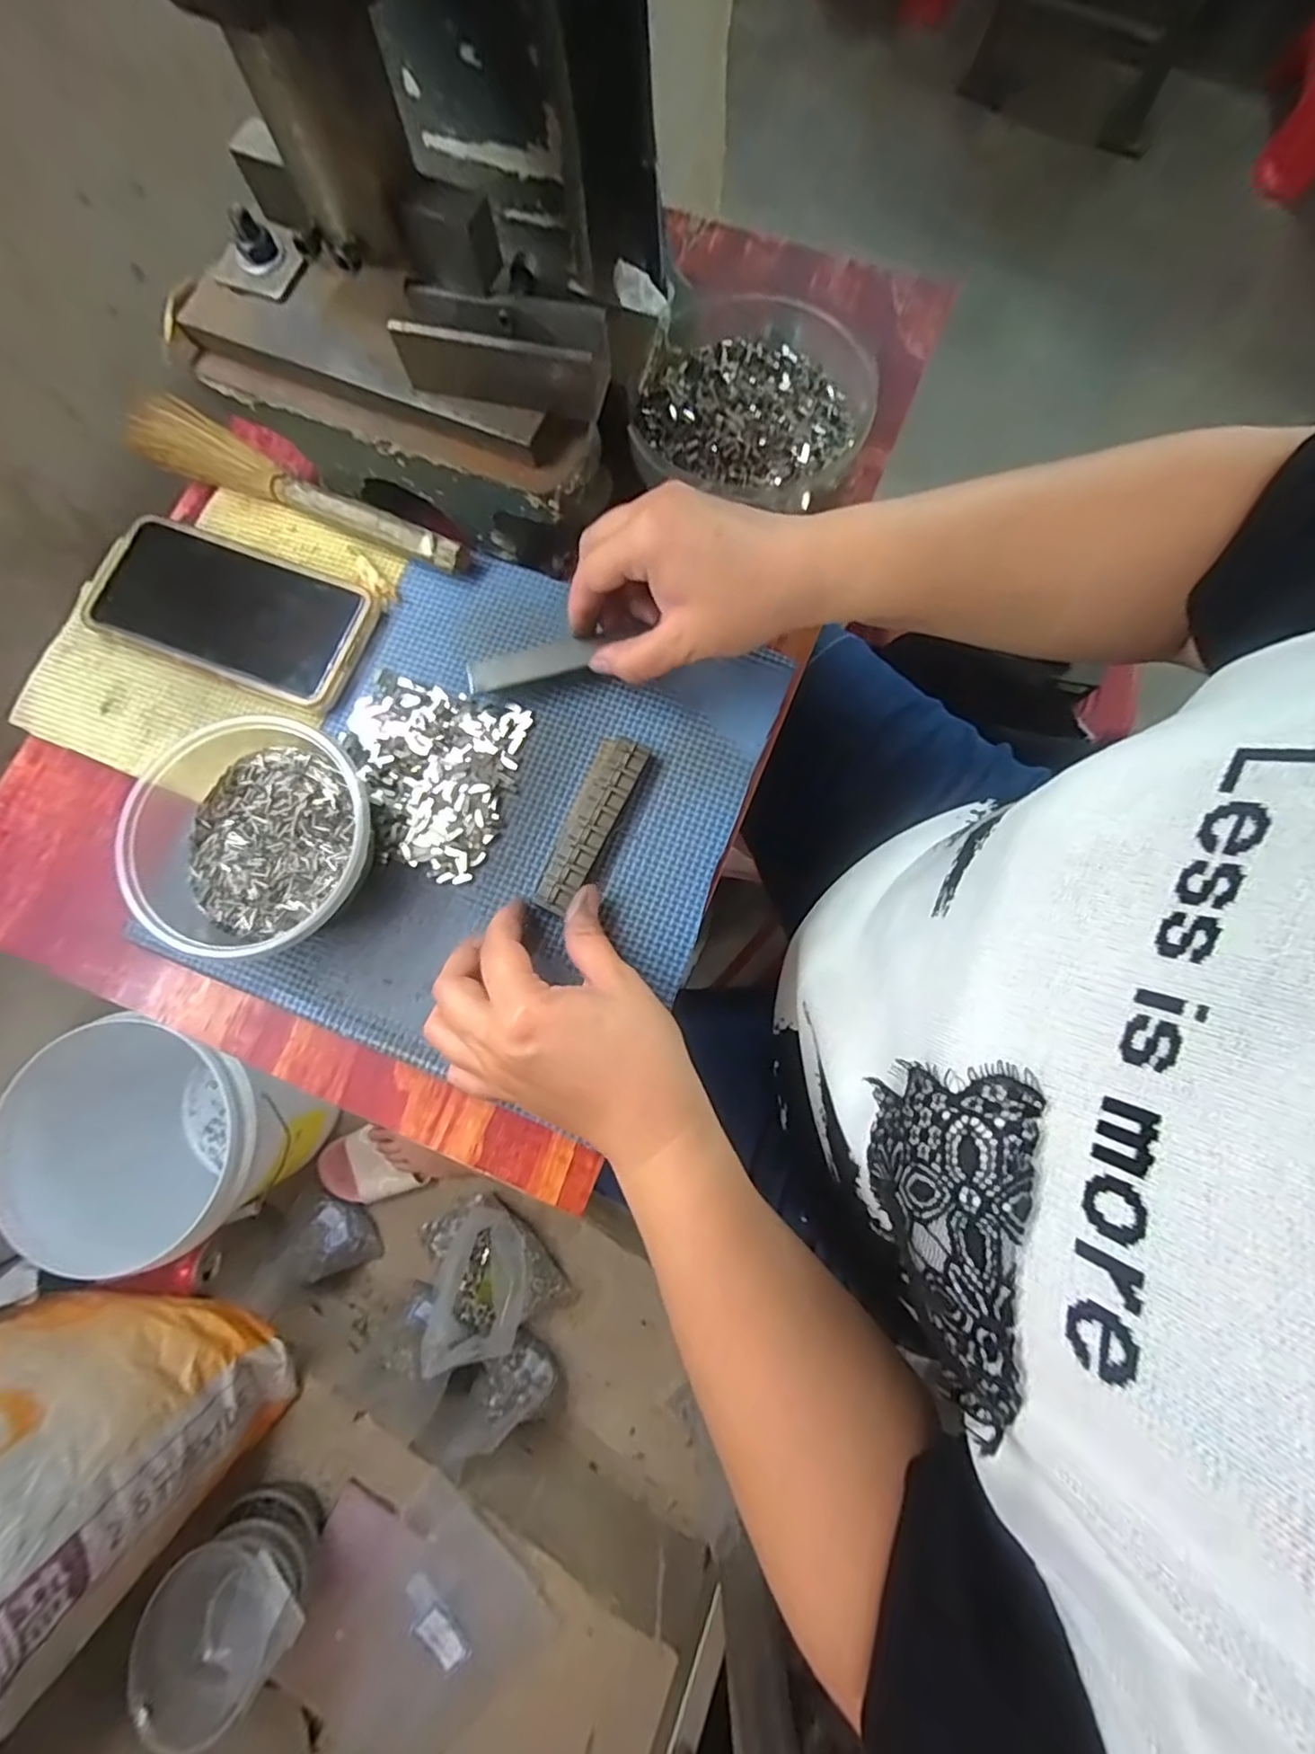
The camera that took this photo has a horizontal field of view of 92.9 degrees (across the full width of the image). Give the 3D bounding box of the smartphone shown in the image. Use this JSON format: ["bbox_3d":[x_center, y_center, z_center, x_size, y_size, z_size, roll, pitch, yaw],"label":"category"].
[{"bbox_3d":[-0.239,-0.150,0.352,0.155,0.013,0.077,21,80,5],"label":"smartphone"}]

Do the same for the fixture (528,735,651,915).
[{"bbox_3d":[-0.035,-0.027,0.325,0.026,0.011,0.096,24,79,6],"label":"fixture"}]

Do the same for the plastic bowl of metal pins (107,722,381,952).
[{"bbox_3d":[-0.195,-0.016,0.311,0.106,0.051,0.108,0,79,1],"label":"plastic bowl of metal pins"}]

